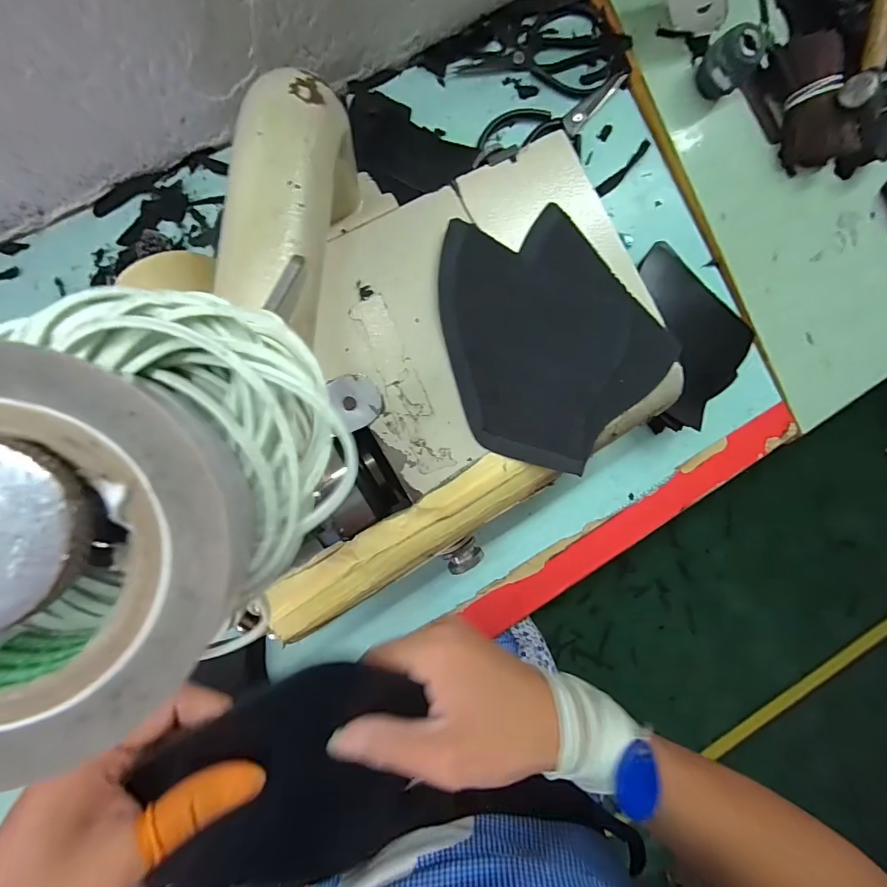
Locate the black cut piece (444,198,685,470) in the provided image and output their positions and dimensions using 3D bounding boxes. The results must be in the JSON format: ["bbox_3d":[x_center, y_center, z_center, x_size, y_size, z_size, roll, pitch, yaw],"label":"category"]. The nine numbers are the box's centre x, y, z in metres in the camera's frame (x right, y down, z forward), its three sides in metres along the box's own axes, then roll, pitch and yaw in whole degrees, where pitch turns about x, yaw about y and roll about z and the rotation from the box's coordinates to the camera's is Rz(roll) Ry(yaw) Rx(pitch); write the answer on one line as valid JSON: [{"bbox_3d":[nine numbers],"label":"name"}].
[{"bbox_3d":[0.063,-0.073,0.294,0.143,0.016,0.163,-44,97,-5],"label":"black cut piece"}]

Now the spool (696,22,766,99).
[{"bbox_3d":[0.287,-0.385,0.447,0.046,0.058,0.035,43,83,-8],"label":"spool"}]

